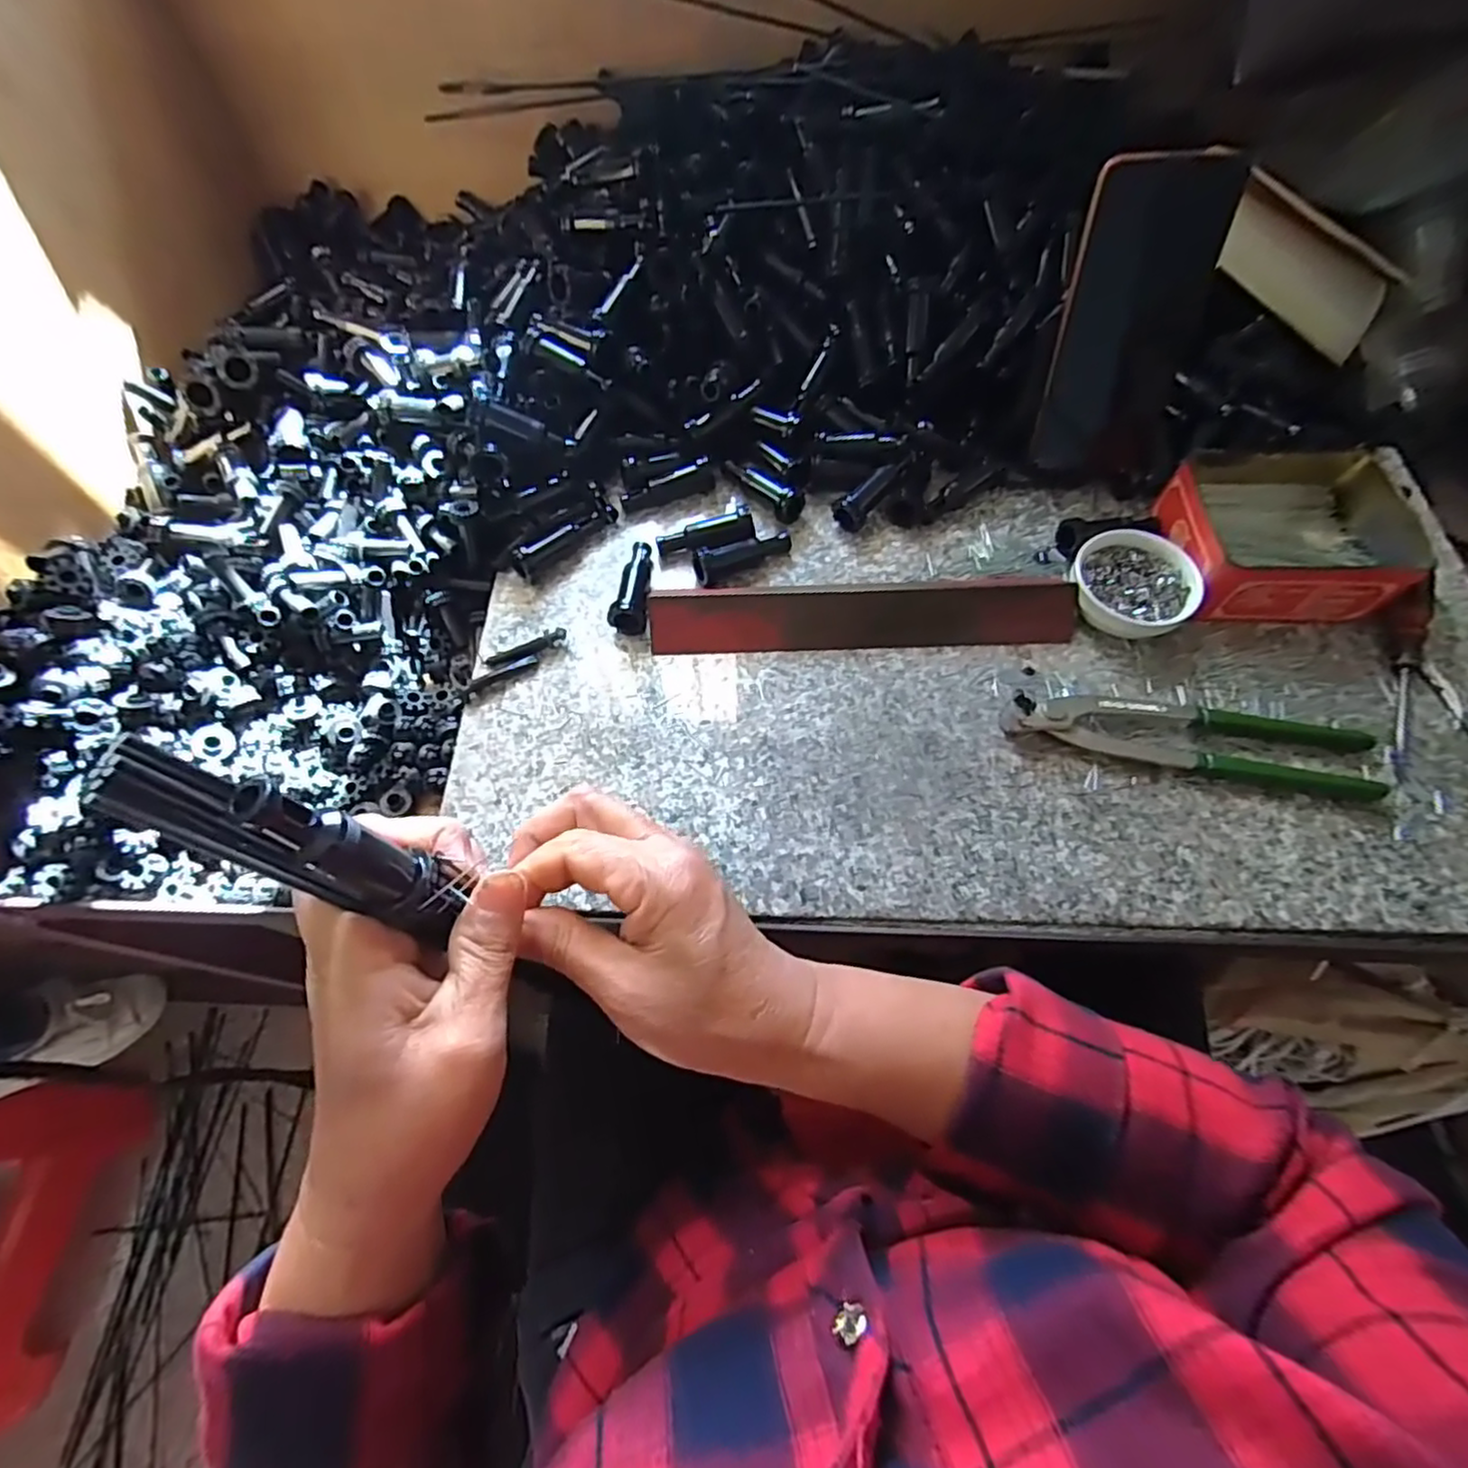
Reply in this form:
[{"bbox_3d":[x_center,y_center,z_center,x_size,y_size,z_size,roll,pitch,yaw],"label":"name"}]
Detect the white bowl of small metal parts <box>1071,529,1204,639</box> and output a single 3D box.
[{"bbox_3d":[0.243,-0.091,0.412,0.070,0.024,0.069,-1,64,1],"label":"white bowl of small metal parts"}]

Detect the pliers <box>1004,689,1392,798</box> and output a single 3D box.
[{"bbox_3d":[0.254,0.000,0.377,0.195,0.015,0.040,10,65,7],"label":"pliers"}]

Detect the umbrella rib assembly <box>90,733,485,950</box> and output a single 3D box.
[{"bbox_3d":[-0.118,0.035,0.194,0.022,0.105,0.023,3,60,36],"label":"umbrella rib assembly"}]

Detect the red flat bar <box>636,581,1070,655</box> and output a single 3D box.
[{"bbox_3d":[0.080,-0.075,0.413,0.259,0.018,0.032,-2,64,1],"label":"red flat bar"}]

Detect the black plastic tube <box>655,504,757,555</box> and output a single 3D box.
[{"bbox_3d":[-0.019,-0.132,0.443,0.064,0.019,0.016,-12,65,-4],"label":"black plastic tube"}]

